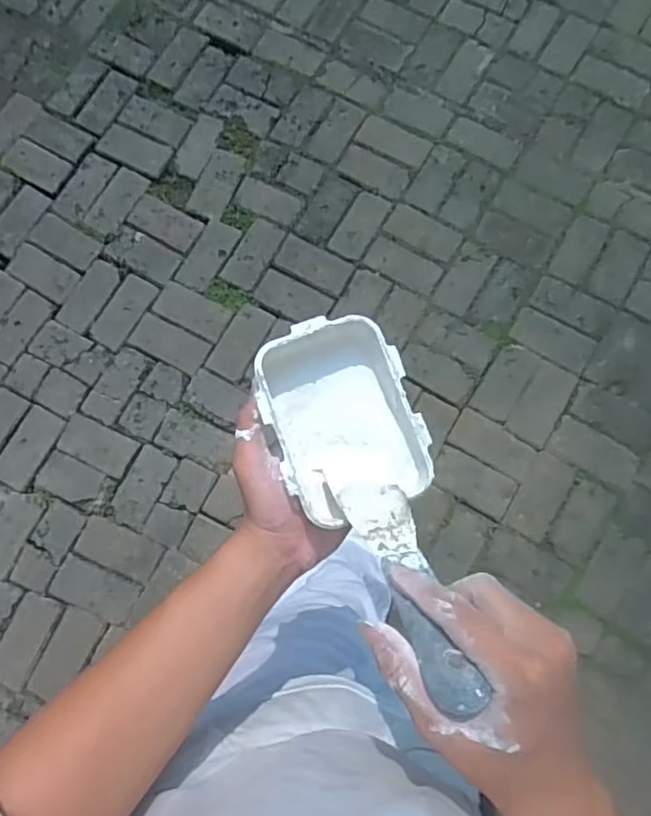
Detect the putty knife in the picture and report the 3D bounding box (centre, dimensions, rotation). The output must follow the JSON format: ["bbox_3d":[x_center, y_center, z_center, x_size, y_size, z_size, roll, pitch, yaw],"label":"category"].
[{"bbox_3d":[0.048,0.098,0.361,0.038,0.015,0.165,-16,34,-3],"label":"putty knife"}]

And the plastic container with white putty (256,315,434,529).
[{"bbox_3d":[0.012,0.009,0.444,0.102,0.048,0.139,-20,79,-4],"label":"plastic container with white putty"}]

